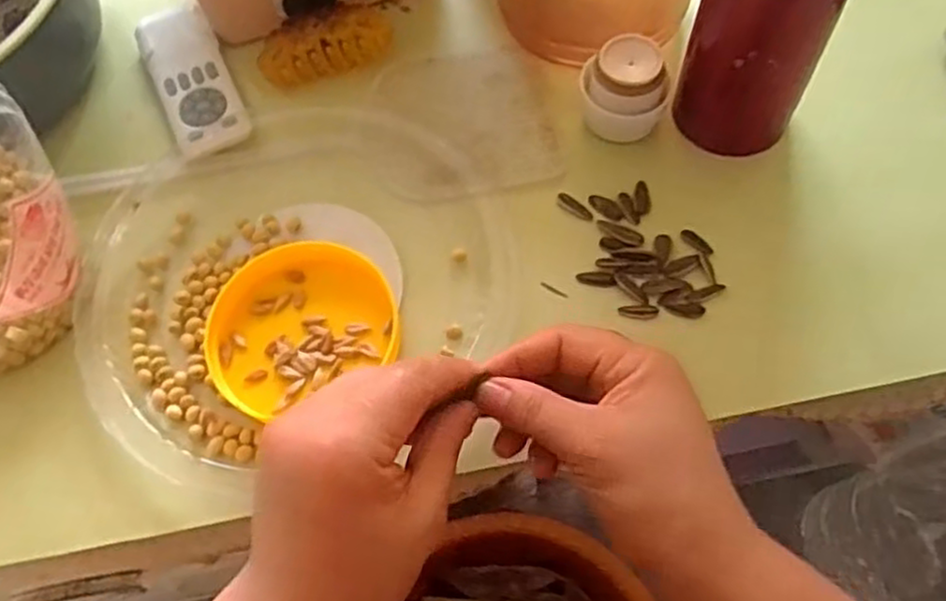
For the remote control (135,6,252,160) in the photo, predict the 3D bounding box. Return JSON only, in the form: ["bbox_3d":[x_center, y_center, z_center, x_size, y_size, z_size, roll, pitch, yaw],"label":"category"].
[{"bbox_3d":[-0.181,-0.144,0.461,0.046,0.008,0.130,-27,66,-9],"label":"remote control"}]

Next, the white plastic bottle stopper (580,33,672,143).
[{"bbox_3d":[0.088,-0.120,0.418,0.041,0.048,0.043,-1,65,3],"label":"white plastic bottle stopper"}]

